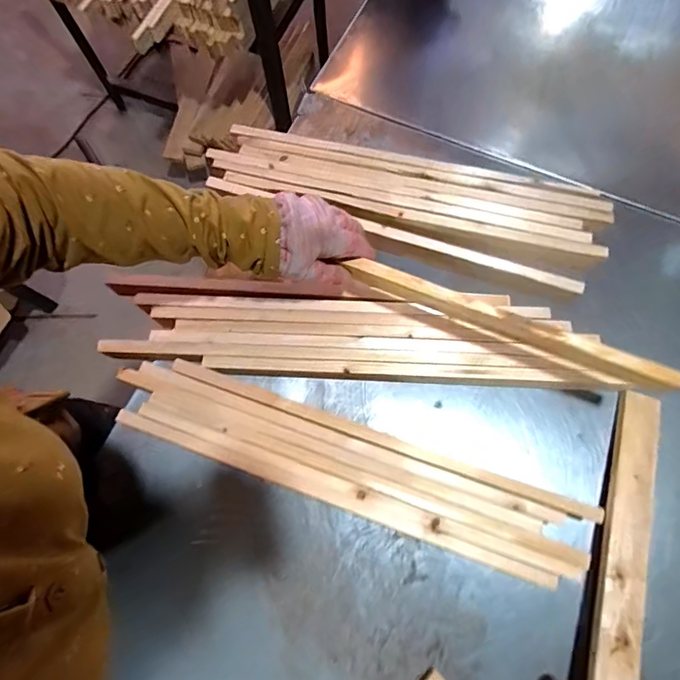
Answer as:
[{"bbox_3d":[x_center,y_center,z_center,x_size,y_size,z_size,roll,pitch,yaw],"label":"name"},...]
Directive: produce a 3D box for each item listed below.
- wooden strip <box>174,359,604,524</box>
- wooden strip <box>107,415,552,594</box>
[{"bbox_3d":[0.037,0.109,0.482,0.481,0.009,0.018,18,75,8],"label":"wooden strip"},{"bbox_3d":[-0.018,0.168,0.484,0.483,0.041,0.026,18,75,7],"label":"wooden strip"}]

